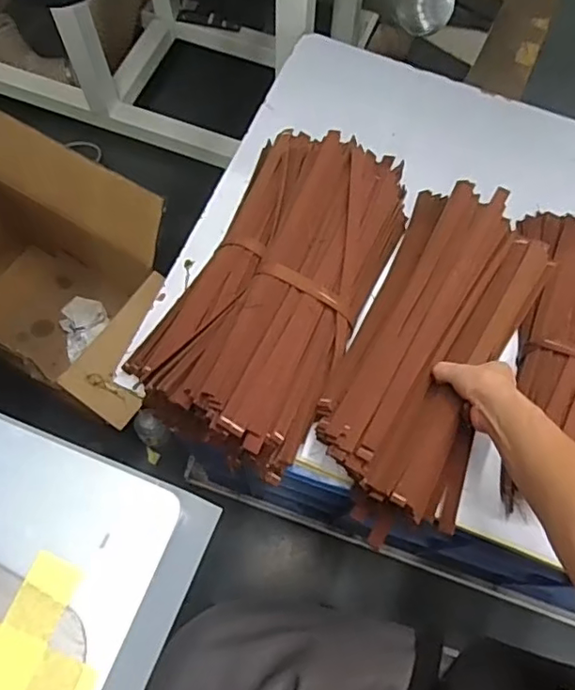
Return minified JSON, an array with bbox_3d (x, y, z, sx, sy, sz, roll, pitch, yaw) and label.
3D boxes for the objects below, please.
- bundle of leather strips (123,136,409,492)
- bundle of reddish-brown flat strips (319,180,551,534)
[{"bbox_3d":[-0.004,-0.074,0.657,0.206,0.086,0.388,28,70,9],"label":"bundle of leather strips"},{"bbox_3d":[0.169,-0.001,0.650,0.167,0.071,0.394,24,70,8],"label":"bundle of reddish-brown flat strips"}]

